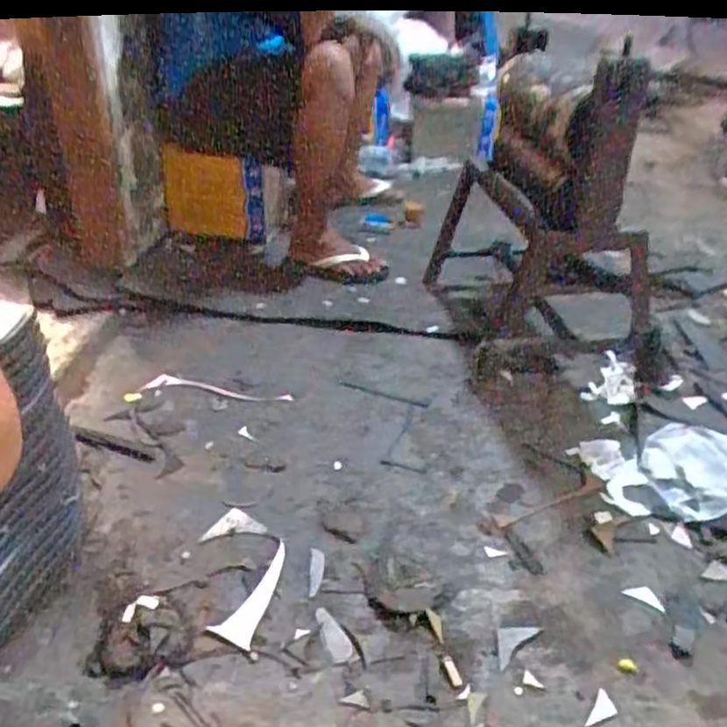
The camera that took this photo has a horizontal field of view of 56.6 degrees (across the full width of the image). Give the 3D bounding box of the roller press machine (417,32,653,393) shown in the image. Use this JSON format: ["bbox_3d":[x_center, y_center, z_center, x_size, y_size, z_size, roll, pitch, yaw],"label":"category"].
[{"bbox_3d":[0.324,-0.277,1.245,0.312,0.529,0.447,-5,30,-5],"label":"roller press machine"}]

